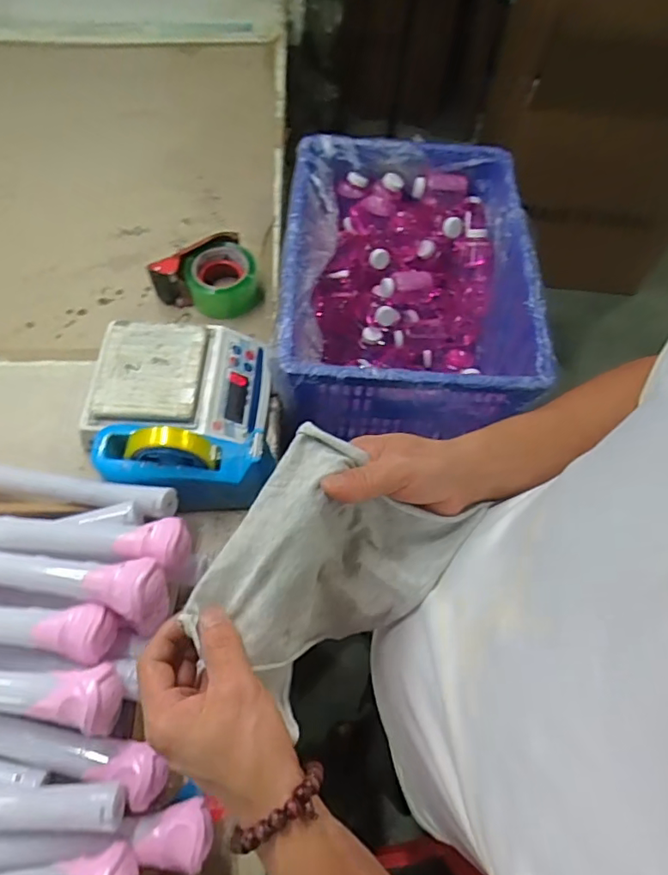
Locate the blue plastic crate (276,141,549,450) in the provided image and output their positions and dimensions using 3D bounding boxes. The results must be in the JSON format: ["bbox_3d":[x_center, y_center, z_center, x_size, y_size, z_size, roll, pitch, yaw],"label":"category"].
[{"bbox_3d":[0.108,-0.222,0.904,0.355,0.261,0.500,4,59,-2],"label":"blue plastic crate"}]

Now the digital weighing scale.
[{"bbox_3d":[-0.203,-0.071,0.728,0.231,0.079,0.171,2,59,-3],"label":"digital weighing scale"}]

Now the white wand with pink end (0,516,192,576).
[{"bbox_3d":[-0.298,0.086,0.525,0.312,0.038,0.051,6,59,0],"label":"white wand with pink end"}]

